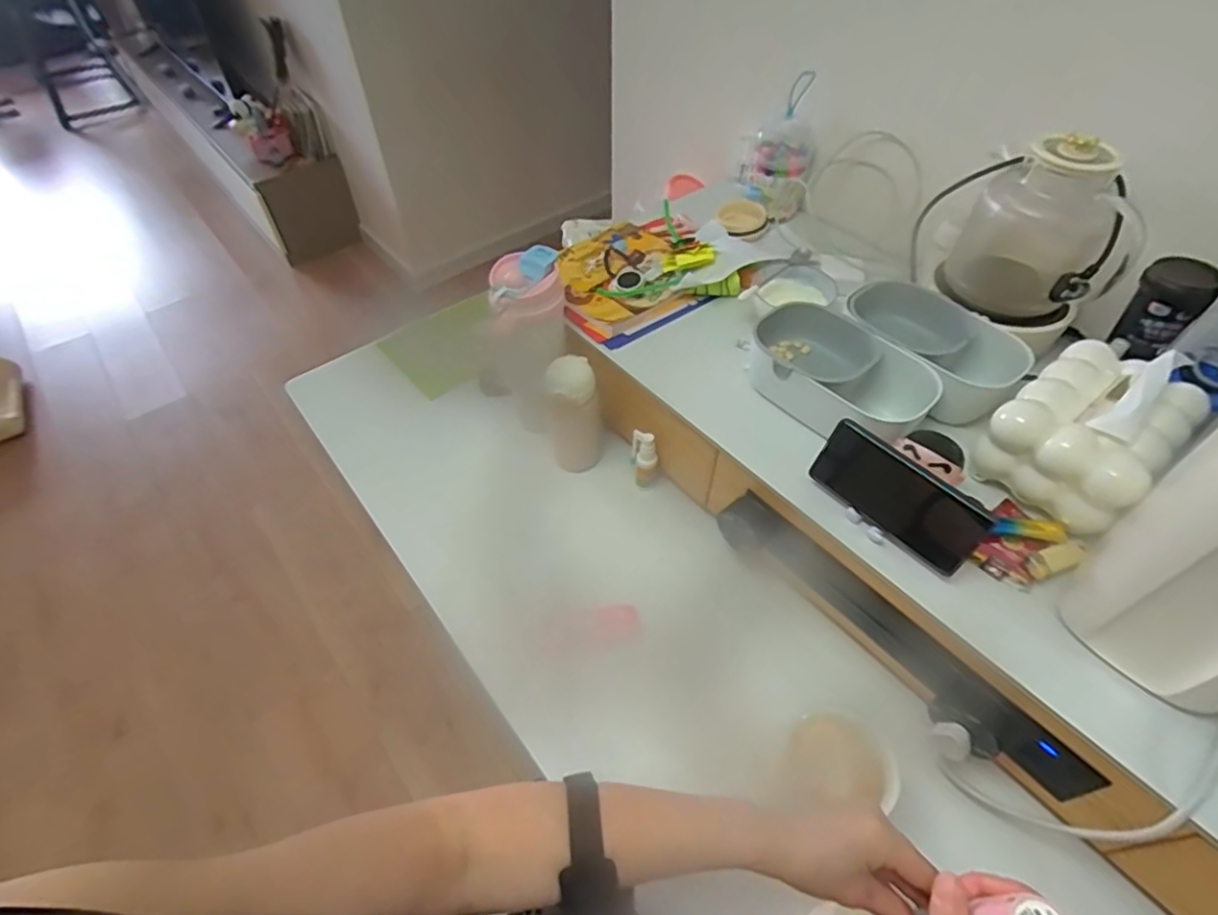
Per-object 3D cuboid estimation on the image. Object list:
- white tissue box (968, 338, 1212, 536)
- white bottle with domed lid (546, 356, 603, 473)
[{"bbox_3d":[0.487,-0.035,0.600,0.184,0.110,0.134,-33,57,-24],"label":"white tissue box"},{"bbox_3d":[-0.047,-0.047,0.833,0.070,0.206,0.060,0,50,1],"label":"white bottle with domed lid"}]

